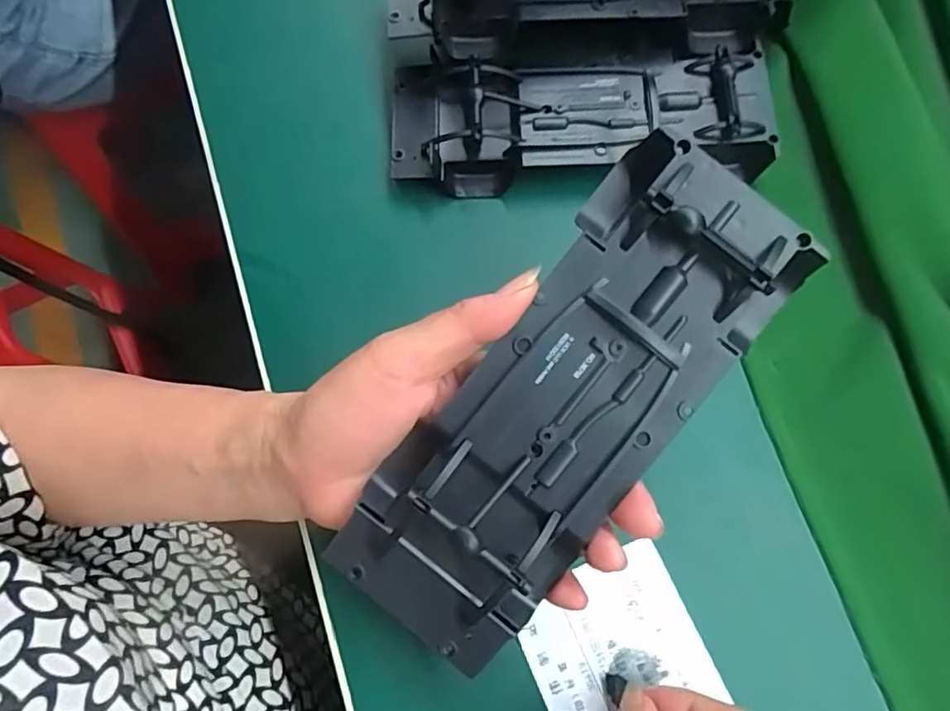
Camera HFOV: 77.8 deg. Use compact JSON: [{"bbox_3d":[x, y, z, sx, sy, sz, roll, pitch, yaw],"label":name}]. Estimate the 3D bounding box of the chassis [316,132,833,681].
[{"bbox_3d":[0.031,0.019,0.209,0.072,0.037,0.192,38,94,11],"label":"chassis"}]

